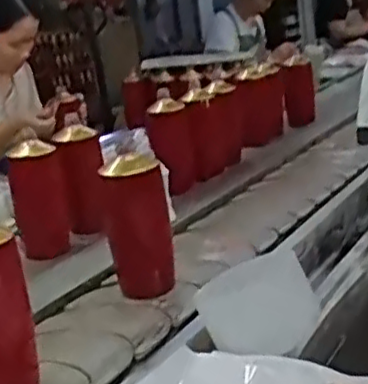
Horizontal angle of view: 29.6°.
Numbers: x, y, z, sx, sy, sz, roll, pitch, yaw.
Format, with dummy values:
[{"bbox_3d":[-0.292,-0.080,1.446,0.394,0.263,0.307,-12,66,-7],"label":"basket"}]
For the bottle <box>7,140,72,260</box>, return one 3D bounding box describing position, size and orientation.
[{"bbox_3d":[-0.235,0.014,1.138,0.079,0.185,0.065,-11,14,-13],"label":"bottle"}]

